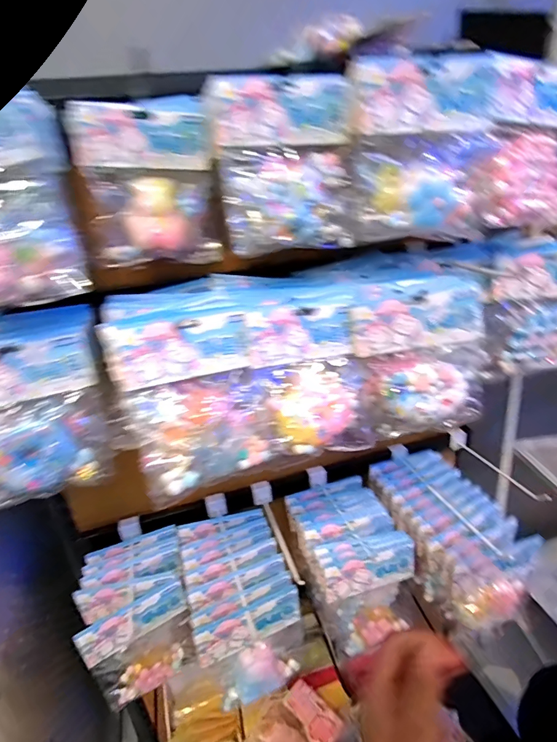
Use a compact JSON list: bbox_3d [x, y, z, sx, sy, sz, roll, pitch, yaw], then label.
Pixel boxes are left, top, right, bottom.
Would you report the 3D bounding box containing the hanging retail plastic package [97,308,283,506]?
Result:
[{"bbox_3d":[-0.080,0.020,0.402,0.124,0.165,0.035,-18,2,-21],"label":"hanging retail plastic package"}]

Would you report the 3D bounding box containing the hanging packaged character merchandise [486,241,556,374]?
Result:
[{"bbox_3d":[0.350,-0.082,0.552,0.136,0.165,0.034,-5,14,6],"label":"hanging packaged character merchandise"}]

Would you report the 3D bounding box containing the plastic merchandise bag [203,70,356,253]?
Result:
[{"bbox_3d":[0.007,-0.207,0.427,0.133,0.156,0.032,-9,16,-9],"label":"plastic merchandise bag"}]

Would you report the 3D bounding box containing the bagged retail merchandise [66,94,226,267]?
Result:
[{"bbox_3d":[-0.136,-0.198,0.453,0.135,0.161,0.040,-11,24,-11],"label":"bagged retail merchandise"}]

